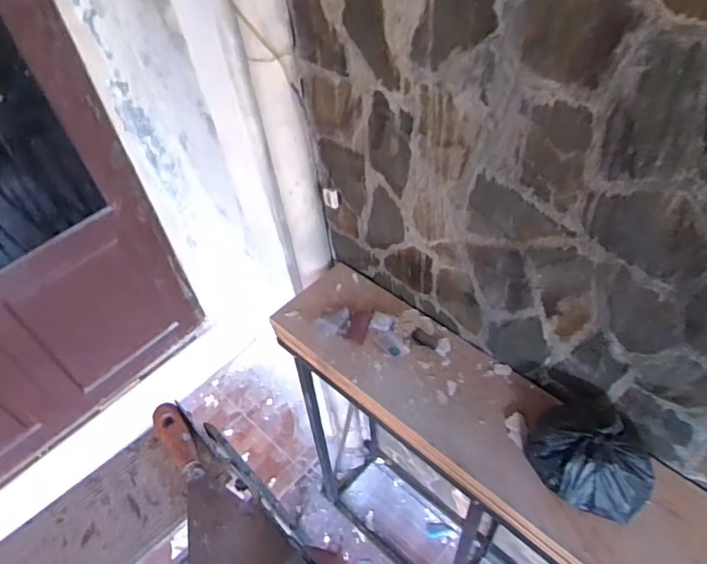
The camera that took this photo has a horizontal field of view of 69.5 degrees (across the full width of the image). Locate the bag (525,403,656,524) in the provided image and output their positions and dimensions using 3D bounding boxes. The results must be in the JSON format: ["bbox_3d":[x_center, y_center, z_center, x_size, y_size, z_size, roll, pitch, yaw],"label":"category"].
[{"bbox_3d":[0.484,0.359,1.042,0.172,0.129,0.236,-35,52,-24],"label":"bag"}]

